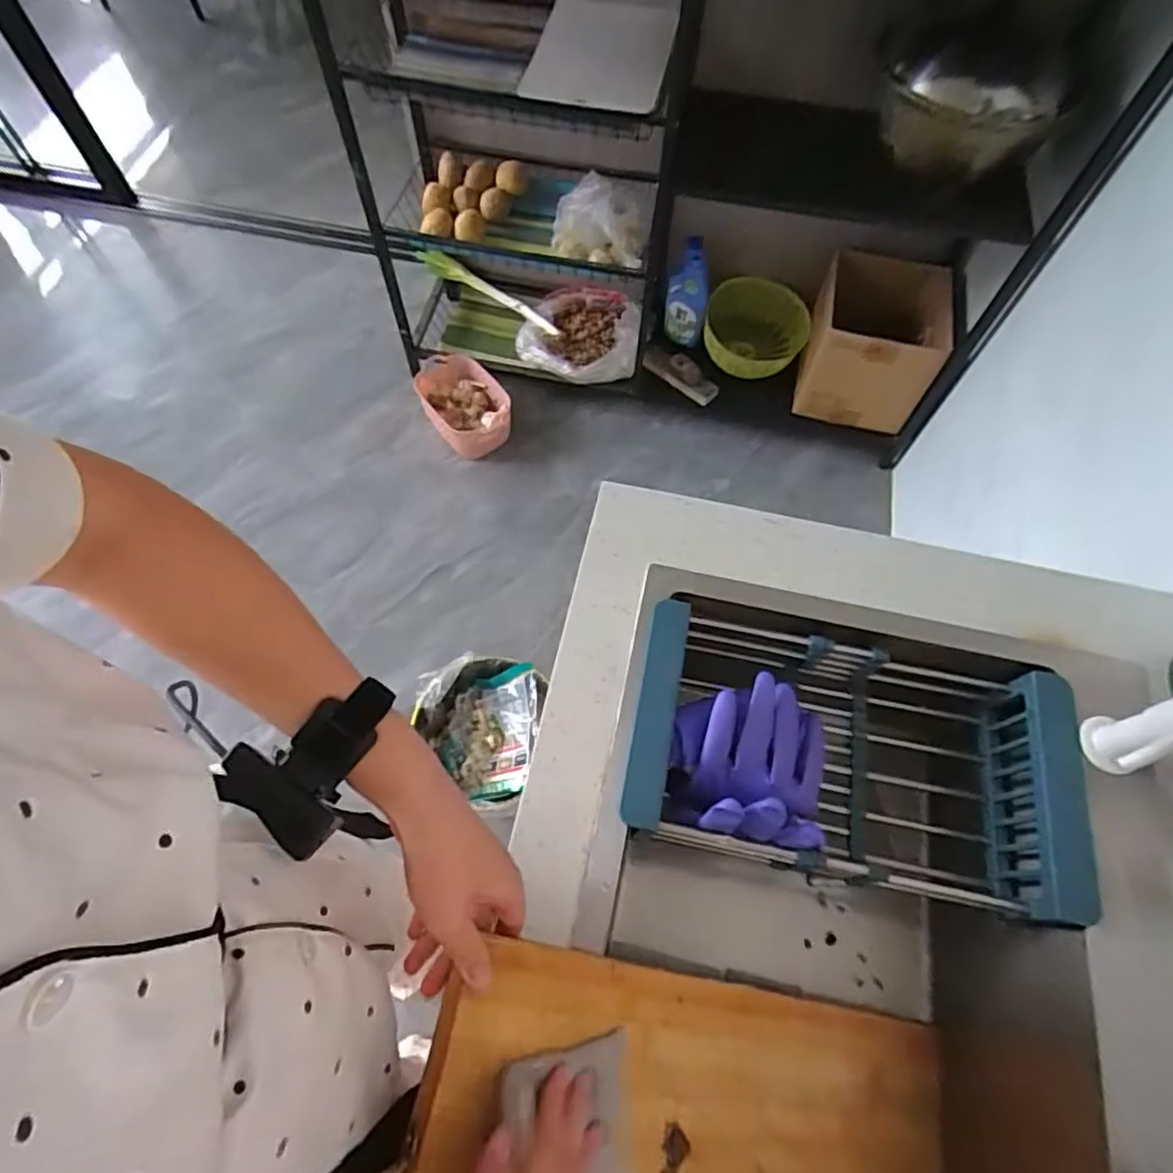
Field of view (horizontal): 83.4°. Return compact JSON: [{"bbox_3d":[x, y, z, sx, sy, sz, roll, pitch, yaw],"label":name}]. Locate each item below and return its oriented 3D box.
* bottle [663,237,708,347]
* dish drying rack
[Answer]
[{"bbox_3d":[0.227,-0.669,1.459,0.090,0.245,0.086,8,64,3],"label":"bottle"},{"bbox_3d":[0.220,0.148,0.562,0.341,0.083,0.187,12,64,4],"label":"dish drying rack"}]

